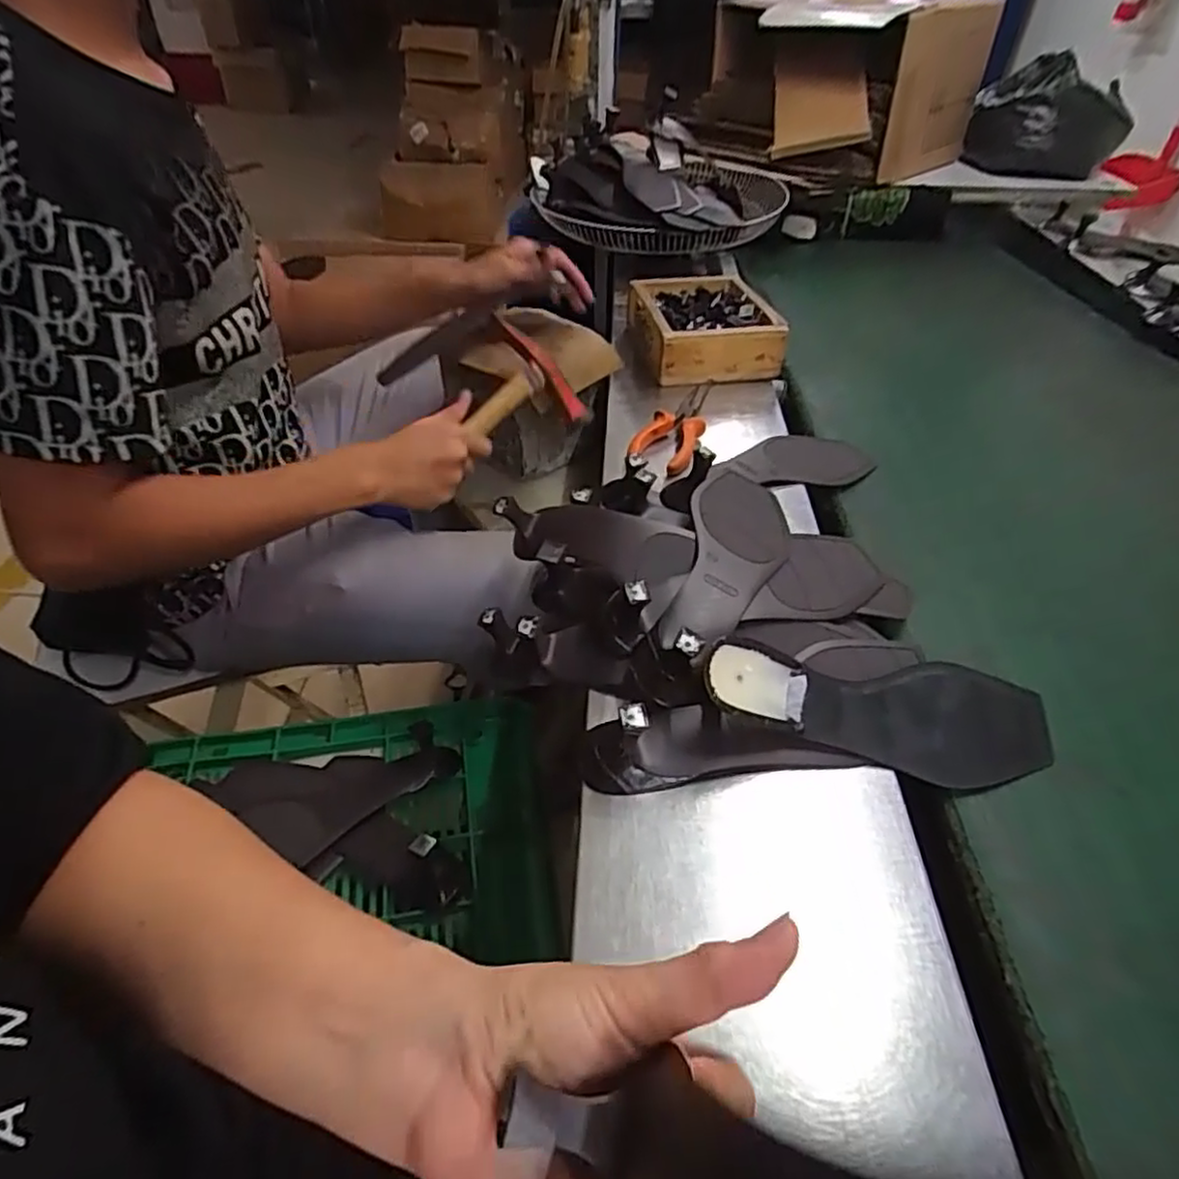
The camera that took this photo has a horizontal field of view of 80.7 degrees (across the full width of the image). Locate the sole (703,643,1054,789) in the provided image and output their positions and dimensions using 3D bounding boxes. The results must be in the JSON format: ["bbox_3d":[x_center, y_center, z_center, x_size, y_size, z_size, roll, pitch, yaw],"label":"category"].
[{"bbox_3d":[0.190,0.080,0.455,0.250,0.019,0.079,11,63,-14],"label":"sole"}]

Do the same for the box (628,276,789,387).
[{"bbox_3d":[0.137,-0.323,0.869,0.149,0.074,0.188,-8,43,-10],"label":"box"}]

